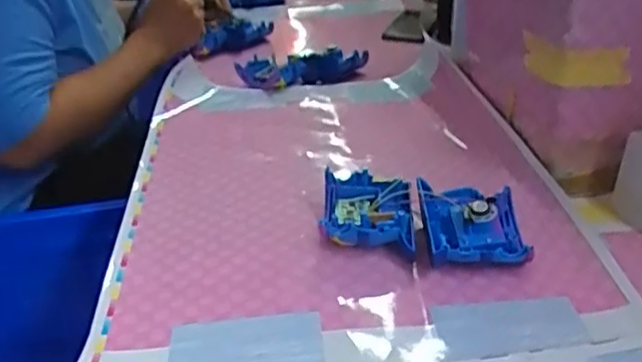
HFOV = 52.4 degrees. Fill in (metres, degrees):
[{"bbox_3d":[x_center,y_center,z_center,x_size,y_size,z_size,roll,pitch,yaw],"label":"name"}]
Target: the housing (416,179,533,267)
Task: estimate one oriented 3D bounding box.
[{"bbox_3d":[0.127,0.041,0.546,0.082,0.048,0.081,-2,29,-1],"label":"housing"}]

